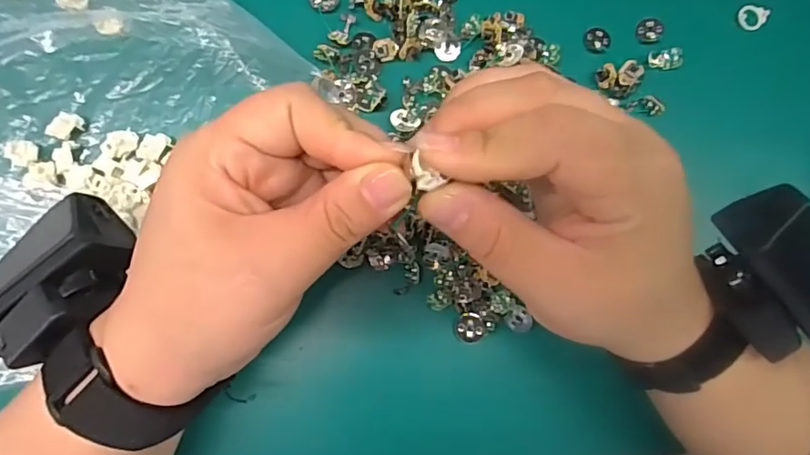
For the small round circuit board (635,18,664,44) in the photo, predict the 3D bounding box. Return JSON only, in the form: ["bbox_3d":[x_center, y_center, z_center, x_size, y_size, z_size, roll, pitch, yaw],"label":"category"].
[{"bbox_3d":[0.140,-0.112,0.310,0.013,0.004,0.016,35,82,-3],"label":"small round circuit board"}]

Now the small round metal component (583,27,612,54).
[{"bbox_3d":[0.109,-0.106,0.307,0.014,0.004,0.015,1,85,-7],"label":"small round metal component"}]

